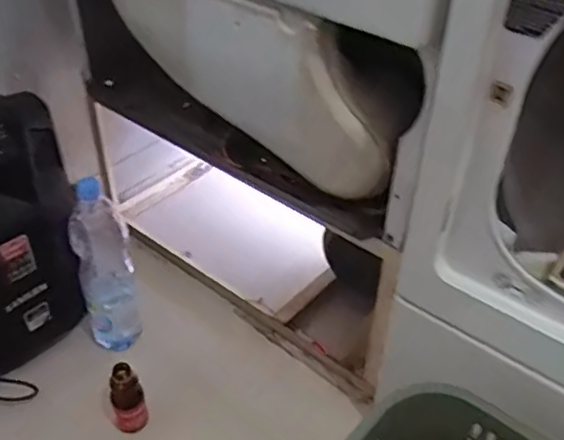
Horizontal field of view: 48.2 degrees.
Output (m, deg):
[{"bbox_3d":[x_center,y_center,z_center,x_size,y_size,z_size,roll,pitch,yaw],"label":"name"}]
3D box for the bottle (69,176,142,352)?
[{"bbox_3d":[-0.325,0.085,1.150,0.095,0.353,0.095,-16,43,-19],"label":"bottle"}]

